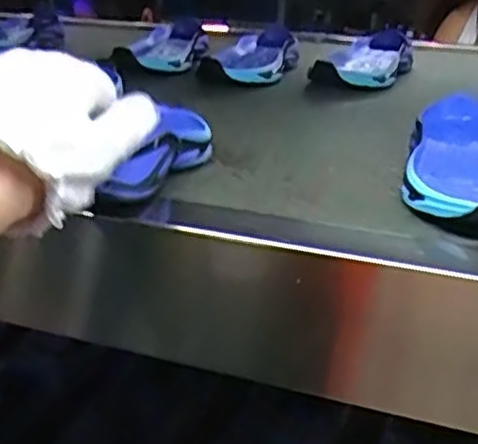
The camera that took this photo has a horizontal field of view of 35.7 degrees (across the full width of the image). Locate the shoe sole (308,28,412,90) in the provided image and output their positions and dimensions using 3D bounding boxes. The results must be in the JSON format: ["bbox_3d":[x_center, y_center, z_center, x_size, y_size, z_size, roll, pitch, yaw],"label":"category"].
[{"bbox_3d":[0.154,-0.193,0.884,0.085,0.043,0.215,10,23,23],"label":"shoe sole"}]

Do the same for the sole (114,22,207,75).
[{"bbox_3d":[-0.088,-0.229,0.965,0.088,0.033,0.258,3,21,4],"label":"sole"}]

